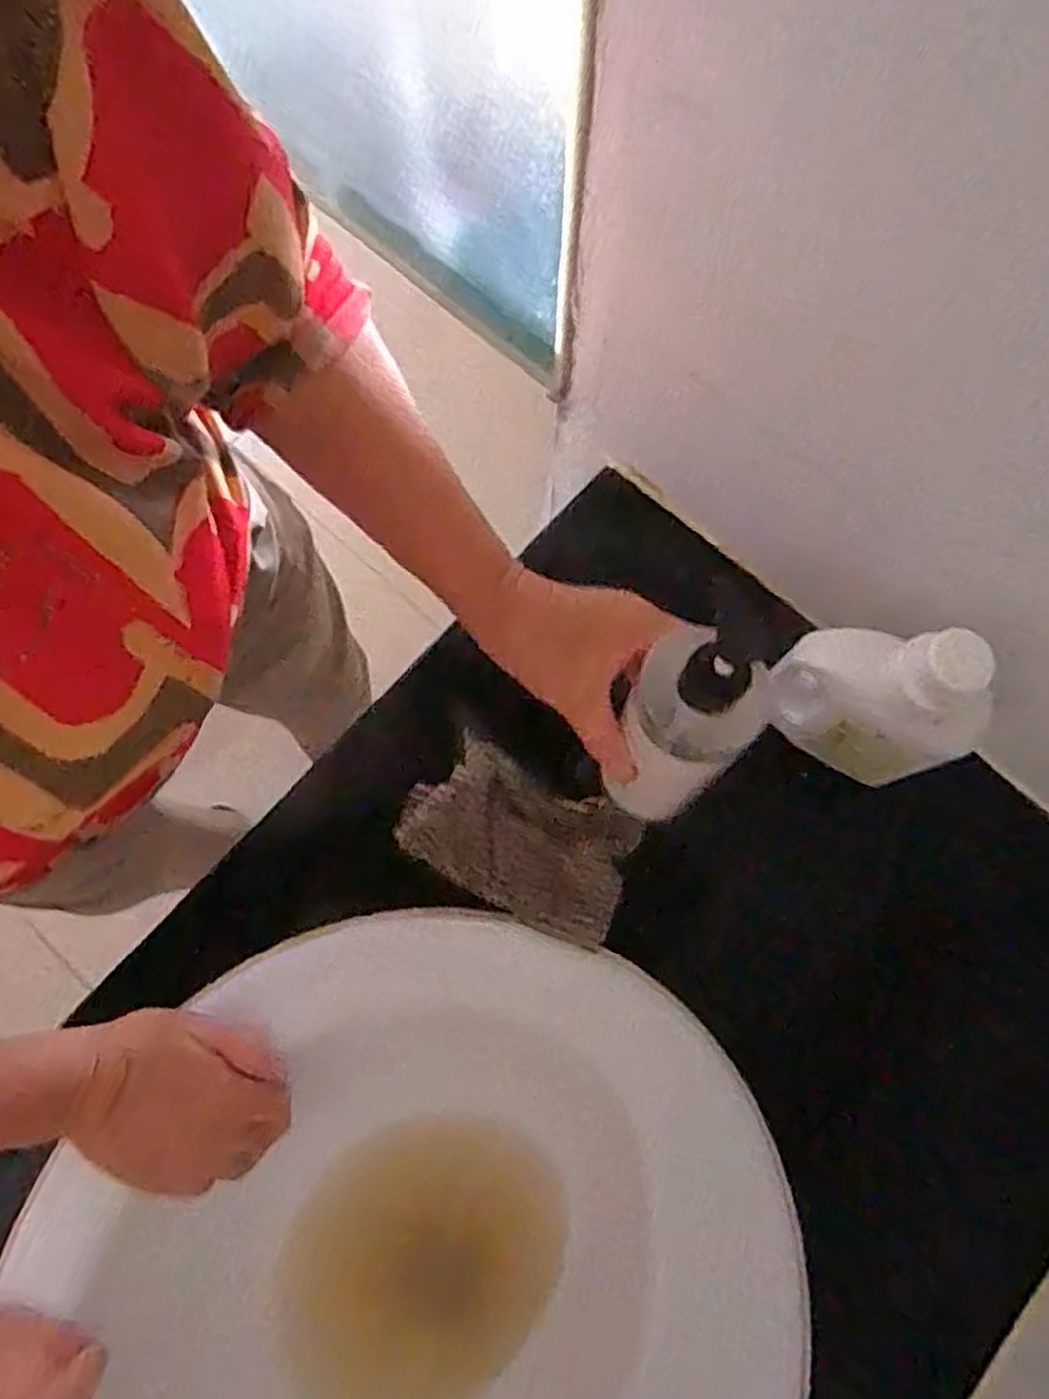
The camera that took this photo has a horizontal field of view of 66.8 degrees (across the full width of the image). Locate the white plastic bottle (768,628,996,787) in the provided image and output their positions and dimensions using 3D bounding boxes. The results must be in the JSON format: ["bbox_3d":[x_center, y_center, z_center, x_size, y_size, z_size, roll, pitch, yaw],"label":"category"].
[{"bbox_3d":[0.207,0.008,0.491,0.110,0.179,0.053,29,77,7],"label":"white plastic bottle"}]

